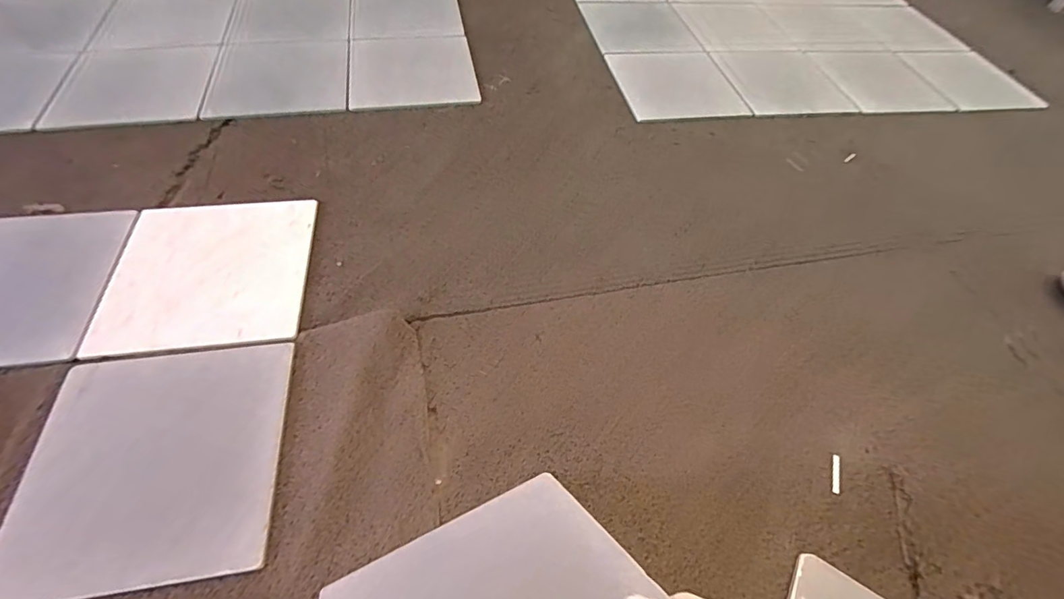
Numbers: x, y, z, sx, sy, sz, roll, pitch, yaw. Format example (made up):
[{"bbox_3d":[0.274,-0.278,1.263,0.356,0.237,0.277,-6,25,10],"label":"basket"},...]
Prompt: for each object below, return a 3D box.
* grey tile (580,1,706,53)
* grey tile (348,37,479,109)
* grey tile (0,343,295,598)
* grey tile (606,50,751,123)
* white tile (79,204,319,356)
[{"bbox_3d":[0.322,-0.832,1.367,0.289,0.010,0.326,-6,57,-8],"label":"grey tile"},{"bbox_3d":[-0.302,-0.583,1.141,0.301,0.017,0.269,-8,57,-10],"label":"grey tile"},{"bbox_3d":[-0.498,0.212,0.606,0.302,0.019,0.301,-6,58,-6],"label":"grey tile"},{"bbox_3d":[0.378,-0.574,1.196,0.299,0.011,0.314,-7,57,-9],"label":"grey tile"},{"bbox_3d":[-0.550,-0.053,0.772,0.315,0.013,0.307,-2,56,-6],"label":"white tile"}]

